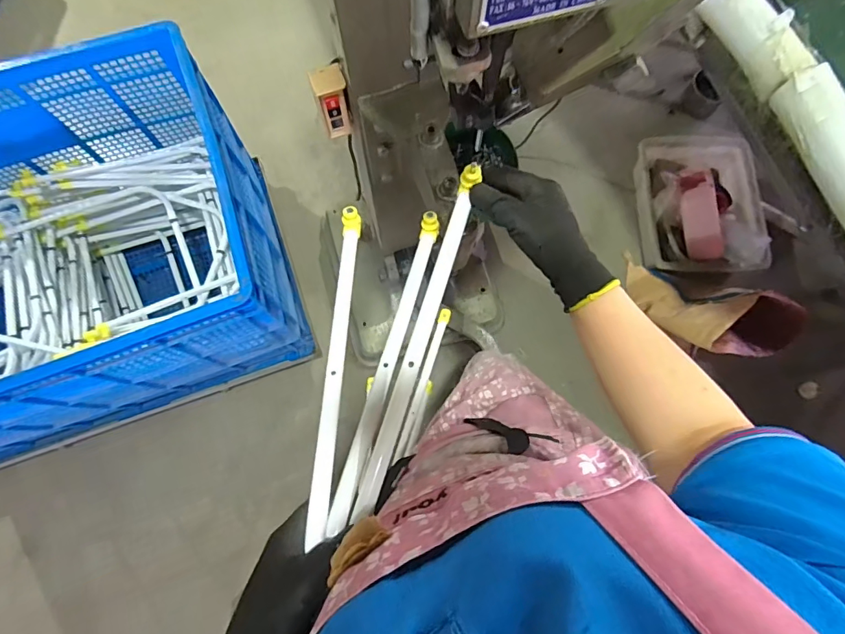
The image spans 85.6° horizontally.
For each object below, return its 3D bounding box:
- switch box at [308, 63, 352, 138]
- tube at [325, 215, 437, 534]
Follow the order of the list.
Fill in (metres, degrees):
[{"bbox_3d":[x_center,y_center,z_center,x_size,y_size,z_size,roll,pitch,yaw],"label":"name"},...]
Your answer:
[{"bbox_3d":[-0.140,-0.333,0.720,0.049,0.123,0.041,-19,76,-5],"label":"switch box"},{"bbox_3d":[-0.030,0.030,0.464,0.022,0.020,0.351,14,59,3],"label":"tube"}]

